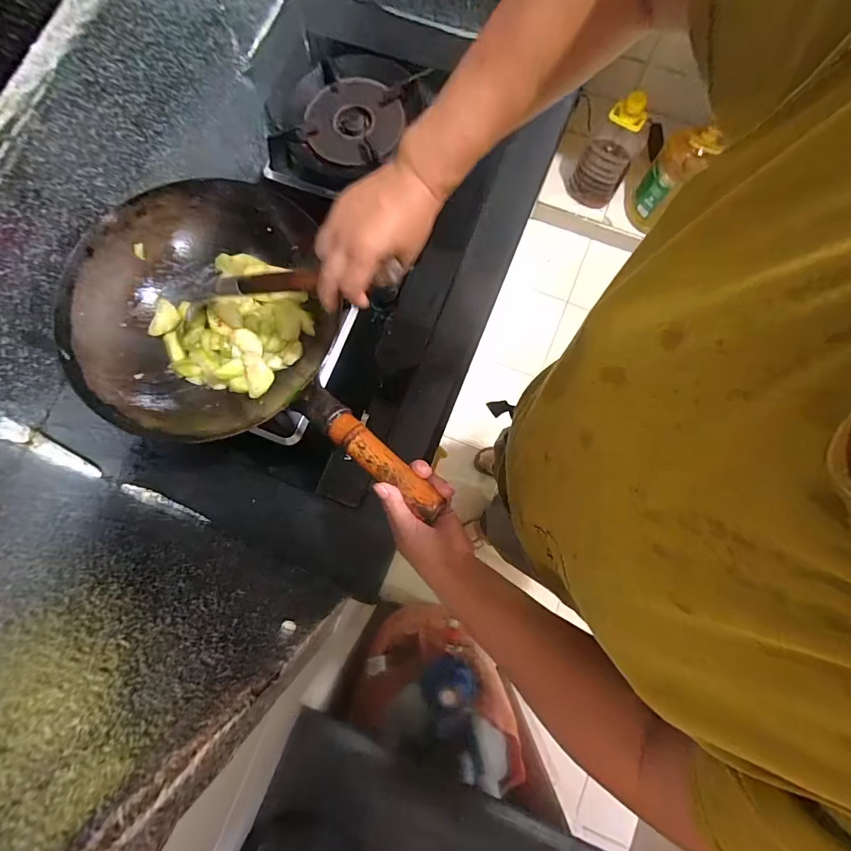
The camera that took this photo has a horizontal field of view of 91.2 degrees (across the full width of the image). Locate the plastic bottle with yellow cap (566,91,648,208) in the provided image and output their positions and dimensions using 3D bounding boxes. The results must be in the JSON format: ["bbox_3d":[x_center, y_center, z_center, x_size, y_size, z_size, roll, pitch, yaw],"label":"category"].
[{"bbox_3d":[0.540,-0.806,1.216,0.144,0.336,0.131,26,81,6],"label":"plastic bottle with yellow cap"}]

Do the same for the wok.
[{"bbox_3d":[-0.192,-0.073,0.504,0.524,0.109,0.294,37,82,15],"label":"wok"}]

